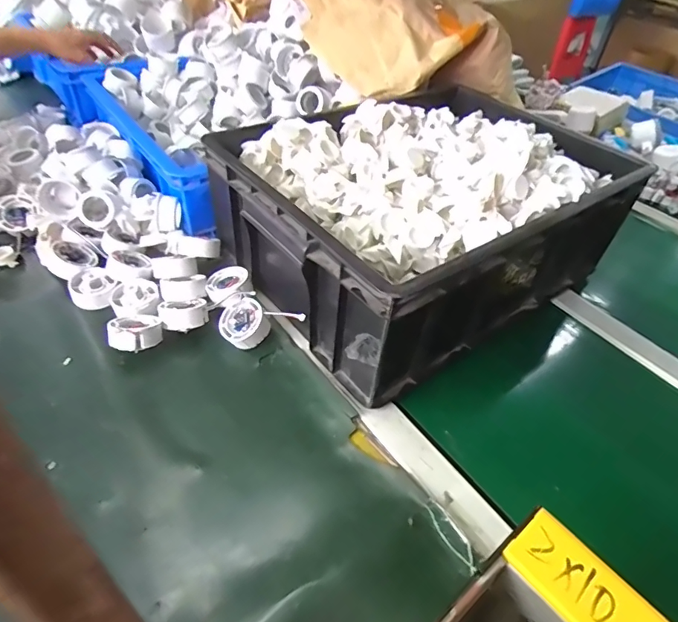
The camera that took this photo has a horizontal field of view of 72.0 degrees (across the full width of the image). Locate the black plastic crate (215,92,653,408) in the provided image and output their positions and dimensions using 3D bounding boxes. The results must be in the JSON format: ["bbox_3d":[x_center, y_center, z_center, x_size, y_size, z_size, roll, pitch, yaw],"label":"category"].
[{"bbox_3d":[0.116,-0.131,0.615,0.454,0.177,0.330,-24,51,-28],"label":"black plastic crate"}]

